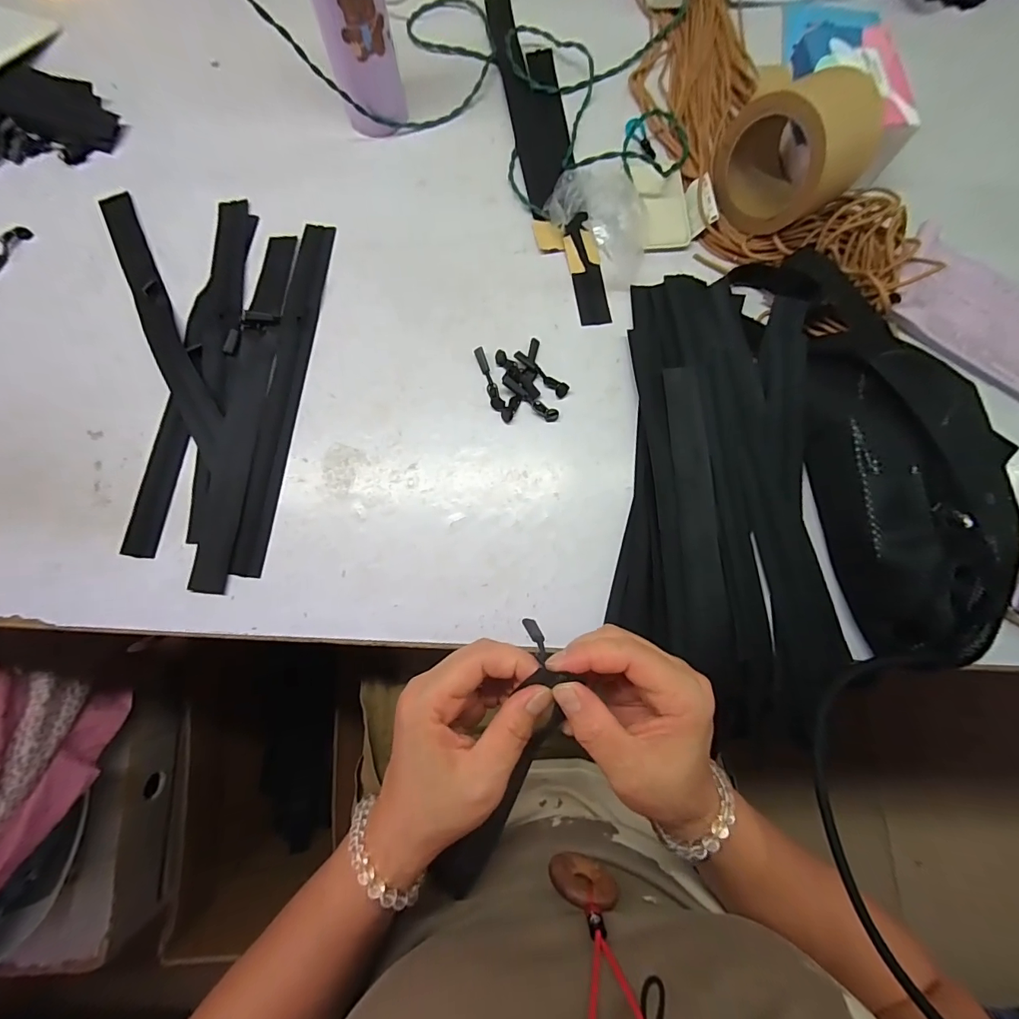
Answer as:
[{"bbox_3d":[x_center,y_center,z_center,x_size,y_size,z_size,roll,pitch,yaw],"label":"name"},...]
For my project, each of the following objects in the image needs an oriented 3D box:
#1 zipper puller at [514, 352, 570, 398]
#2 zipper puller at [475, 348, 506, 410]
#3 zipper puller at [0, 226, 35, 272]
[{"bbox_3d":[0.030,-0.128,0.409,0.059,0.008,0.013,39,81,6],"label":"zipper puller"},{"bbox_3d":[-0.020,-0.122,0.413,0.012,0.006,0.065,-20,80,-4],"label":"zipper puller"},{"bbox_3d":[-0.497,-0.256,0.429,0.014,0.009,0.059,30,81,5],"label":"zipper puller"}]

